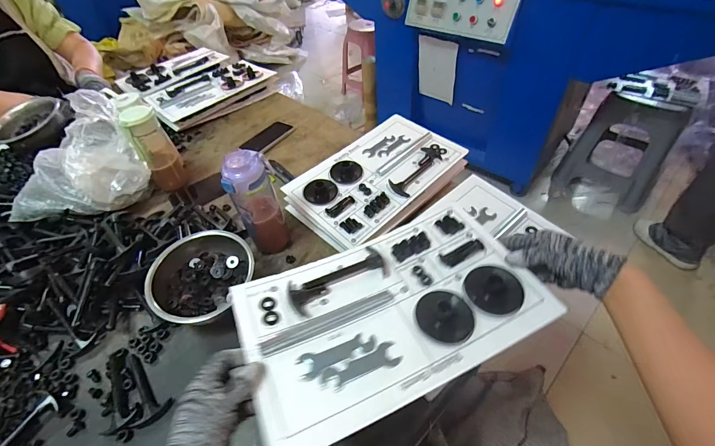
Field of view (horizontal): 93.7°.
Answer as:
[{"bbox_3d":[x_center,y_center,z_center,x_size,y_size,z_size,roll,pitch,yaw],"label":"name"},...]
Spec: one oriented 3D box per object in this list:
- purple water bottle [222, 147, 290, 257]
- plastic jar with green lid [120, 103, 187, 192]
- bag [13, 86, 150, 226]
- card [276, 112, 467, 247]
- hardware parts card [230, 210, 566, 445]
[{"bbox_3d":[-0.181,-0.027,0.612,0.081,0.208,0.063,-15,49,-9],"label":"purple water bottle"},{"bbox_3d":[-0.470,-0.173,0.779,0.073,0.195,0.091,-29,52,-20],"label":"plastic jar with green lid"},{"bbox_3d":[-0.611,-0.132,0.717,0.275,0.196,0.139,-10,48,-5],"label":"bag"},{"bbox_3d":[0.043,-0.116,0.744,0.371,0.032,0.237,-37,55,-26],"label":"card"},{"bbox_3d":[0.041,0.103,0.436,0.359,0.025,0.226,-21,50,-14],"label":"hardware parts card"}]

